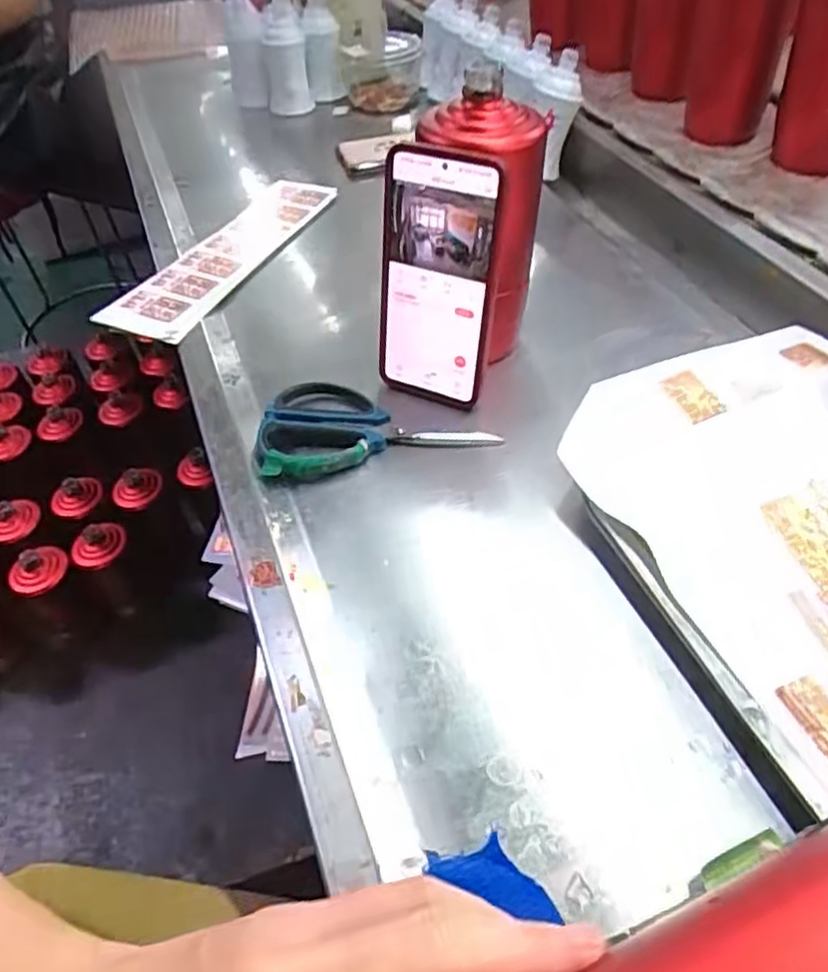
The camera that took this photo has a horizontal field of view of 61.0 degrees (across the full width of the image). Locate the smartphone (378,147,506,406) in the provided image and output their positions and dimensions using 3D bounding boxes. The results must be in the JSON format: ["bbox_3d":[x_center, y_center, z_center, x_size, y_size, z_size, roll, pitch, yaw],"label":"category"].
[{"bbox_3d":[0.012,-0.135,0.478,0.082,0.165,0.012,19,36,22],"label":"smartphone"}]

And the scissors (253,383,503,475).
[{"bbox_3d":[-0.029,-0.048,0.498,0.158,0.019,0.086,-8,48,-1],"label":"scissors"}]

